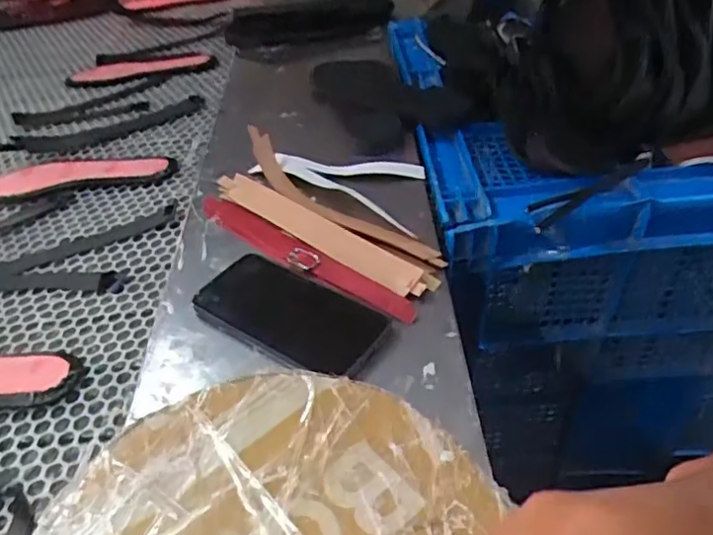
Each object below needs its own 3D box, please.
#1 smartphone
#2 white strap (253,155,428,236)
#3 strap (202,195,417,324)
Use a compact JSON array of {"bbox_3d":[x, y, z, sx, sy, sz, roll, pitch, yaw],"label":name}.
[{"bbox_3d":[-0.054,0.035,0.491,0.146,0.015,0.080,21,47,28],"label":"smartphone"},{"bbox_3d":[-0.002,-0.092,0.623,0.194,0.019,0.098,22,47,29],"label":"white strap"},{"bbox_3d":[-0.055,-0.015,0.552,0.259,0.009,0.030,29,51,34],"label":"strap"}]

